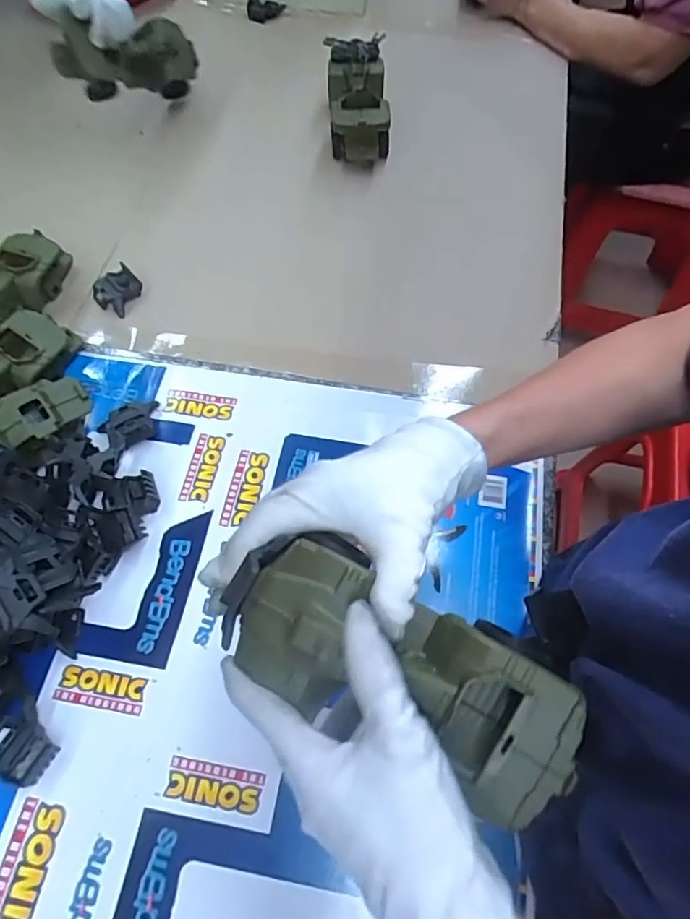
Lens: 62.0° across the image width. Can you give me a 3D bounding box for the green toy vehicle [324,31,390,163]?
[{"bbox_3d":[0.017,-0.500,0.791,0.078,0.082,0.162,-2,63,0],"label":"green toy vehicle"}]

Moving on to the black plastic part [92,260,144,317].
[{"bbox_3d":[-0.275,-0.205,0.697,0.053,0.025,0.048,-39,69,-17],"label":"black plastic part"}]

